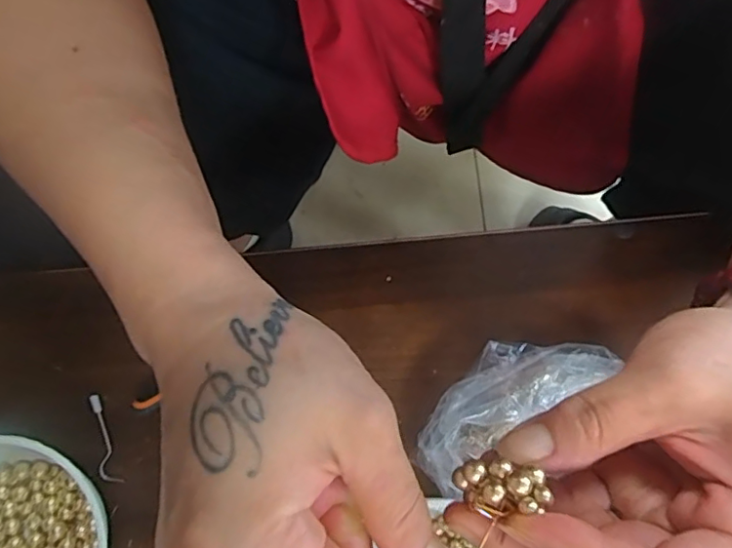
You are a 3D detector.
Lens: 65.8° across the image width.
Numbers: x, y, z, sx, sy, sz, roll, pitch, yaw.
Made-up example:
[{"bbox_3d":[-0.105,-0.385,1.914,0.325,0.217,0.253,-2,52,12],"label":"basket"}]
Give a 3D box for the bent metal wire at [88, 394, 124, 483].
[{"bbox_3d":[-0.154,0.096,0.327,0.011,0.005,0.052,-18,79,-3],"label":"bent metal wire"}]

